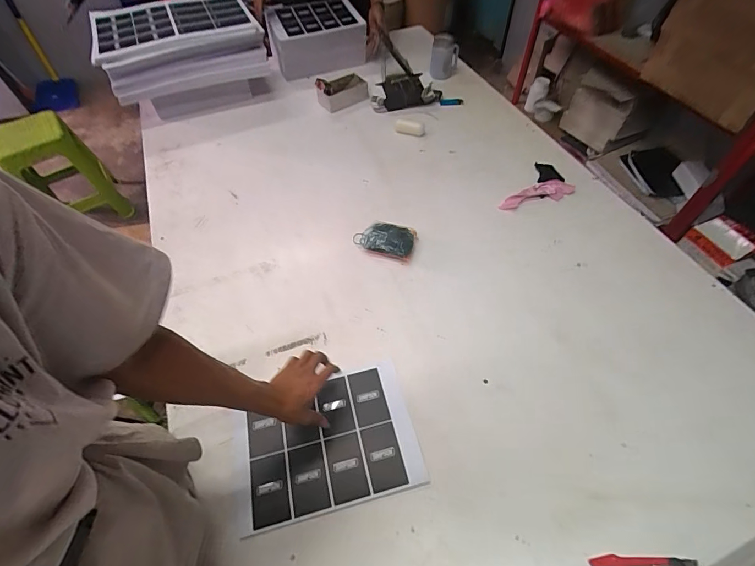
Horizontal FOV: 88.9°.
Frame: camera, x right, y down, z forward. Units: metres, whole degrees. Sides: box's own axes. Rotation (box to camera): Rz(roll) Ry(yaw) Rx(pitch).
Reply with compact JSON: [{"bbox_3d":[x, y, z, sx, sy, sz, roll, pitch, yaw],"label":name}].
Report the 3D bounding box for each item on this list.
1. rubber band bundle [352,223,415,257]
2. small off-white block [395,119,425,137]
[{"bbox_3d":[0.018,-0.111,0.978,0.160,0.041,0.094,16,56,15],"label":"rubber band bundle"},{"bbox_3d":[0.108,-0.514,1.282,0.096,0.032,0.044,14,55,13],"label":"small off-white block"}]

